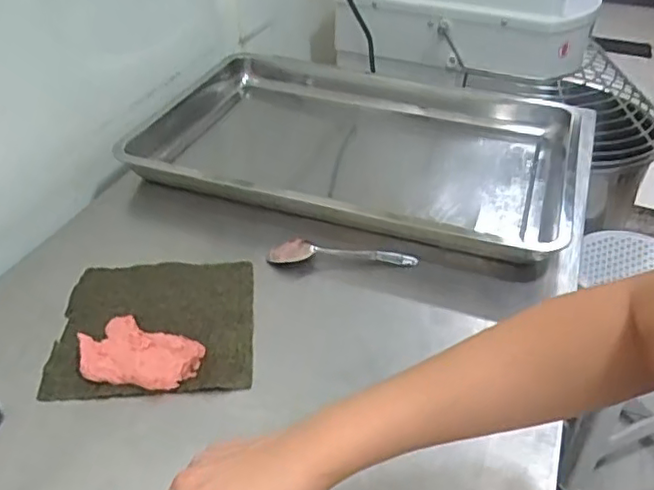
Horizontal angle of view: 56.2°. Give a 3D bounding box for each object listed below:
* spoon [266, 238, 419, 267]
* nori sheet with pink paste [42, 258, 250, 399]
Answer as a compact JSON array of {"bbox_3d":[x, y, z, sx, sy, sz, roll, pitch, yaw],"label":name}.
[{"bbox_3d":[0.018,0.011,0.723,0.174,0.025,0.031,0,39,-2],"label":"spoon"},{"bbox_3d":[-0.176,0.073,0.634,0.193,0.030,0.183,-1,35,-6],"label":"nori sheet with pink paste"}]

